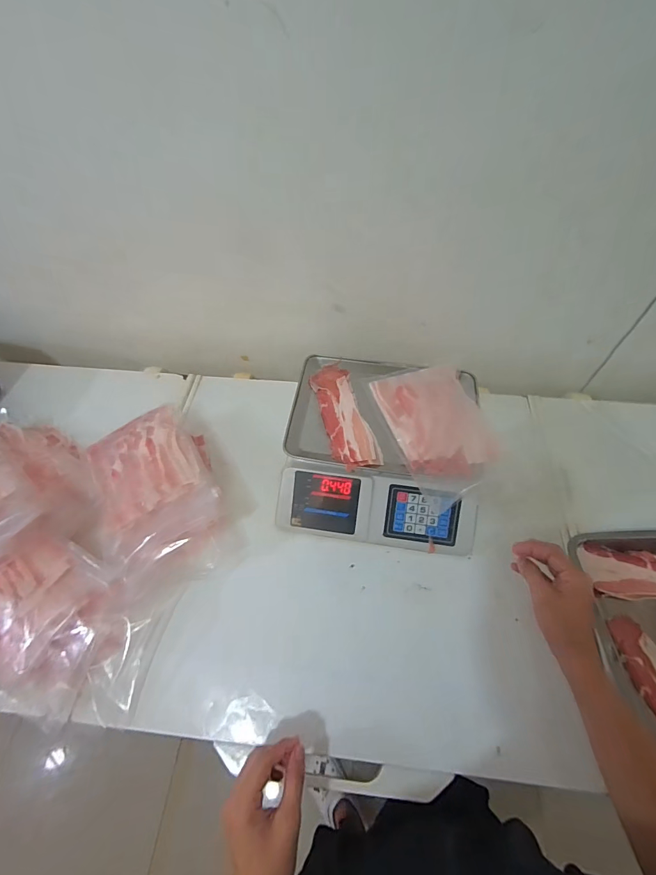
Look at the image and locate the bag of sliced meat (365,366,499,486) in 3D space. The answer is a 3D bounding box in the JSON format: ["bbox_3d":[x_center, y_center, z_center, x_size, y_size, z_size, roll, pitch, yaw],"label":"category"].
[{"bbox_3d":[0.191,-0.033,0.647,0.165,0.035,0.229,-11,55,-7],"label":"bag of sliced meat"}]

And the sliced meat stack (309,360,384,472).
[{"bbox_3d":[0.026,-0.047,0.676,0.076,0.021,0.237,-13,55,-8],"label":"sliced meat stack"}]

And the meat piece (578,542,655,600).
[{"bbox_3d":[0.484,0.213,0.591,0.154,0.029,0.075,5,55,4],"label":"meat piece"}]

